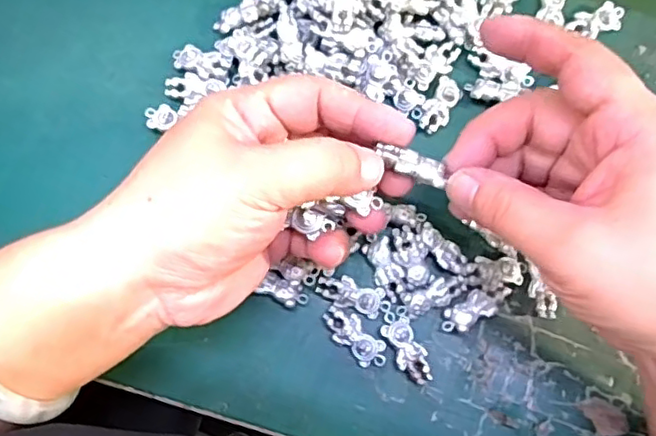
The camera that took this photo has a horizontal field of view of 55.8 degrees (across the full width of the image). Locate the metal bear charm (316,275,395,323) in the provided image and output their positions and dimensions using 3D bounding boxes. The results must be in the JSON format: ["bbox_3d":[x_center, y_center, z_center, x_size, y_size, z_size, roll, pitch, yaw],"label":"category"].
[{"bbox_3d":[0.013,0.036,0.281,0.036,0.004,0.014,19,79,3],"label":"metal bear charm"}]

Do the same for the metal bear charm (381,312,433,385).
[{"bbox_3d":[0.035,0.058,0.279,0.014,0.007,0.033,-26,80,-6],"label":"metal bear charm"}]

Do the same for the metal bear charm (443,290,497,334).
[{"bbox_3d":[0.063,0.043,0.281,0.026,0.010,0.013,-30,80,-6],"label":"metal bear charm"}]

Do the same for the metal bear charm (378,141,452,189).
[{"bbox_3d":[0.033,-0.020,0.238,0.029,0.004,0.011,22,79,-8],"label":"metal bear charm"}]

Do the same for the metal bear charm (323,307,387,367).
[{"bbox_3d":[0.012,0.054,0.279,0.033,0.006,0.014,42,81,7],"label":"metal bear charm"}]

